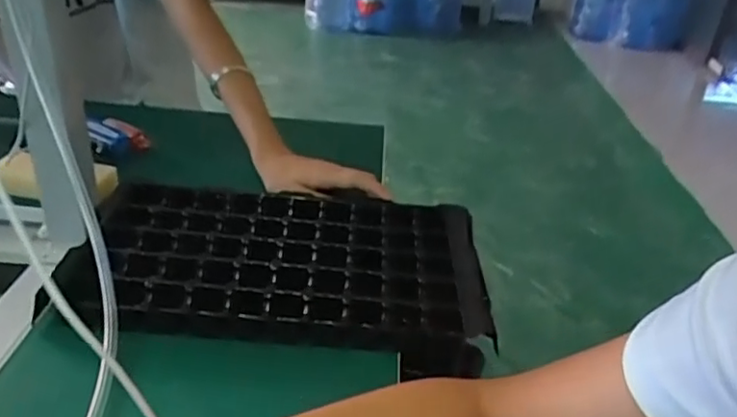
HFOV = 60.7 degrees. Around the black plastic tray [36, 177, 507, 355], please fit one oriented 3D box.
[{"bbox_3d":[-0.081,0.043,0.584,0.377,0.040,0.208,4,30,-4],"label":"black plastic tray"}]

